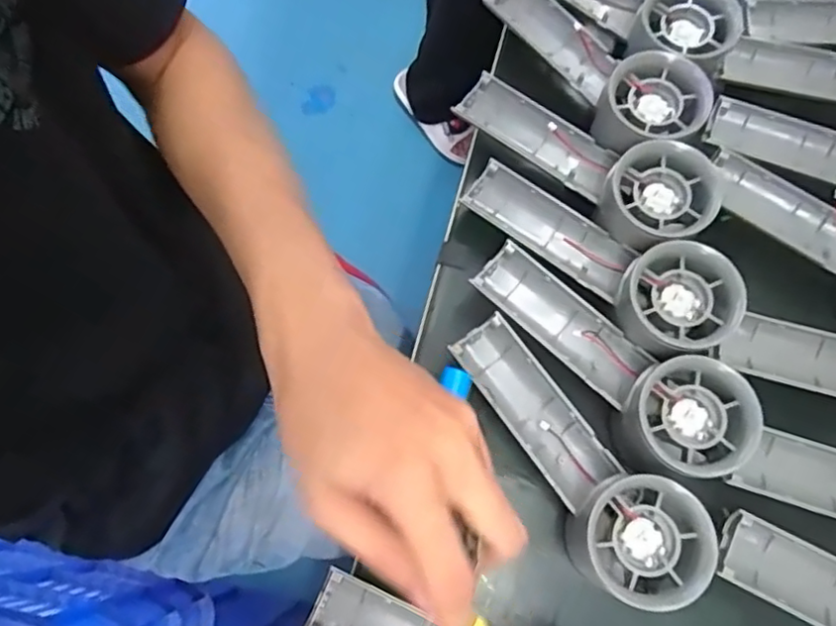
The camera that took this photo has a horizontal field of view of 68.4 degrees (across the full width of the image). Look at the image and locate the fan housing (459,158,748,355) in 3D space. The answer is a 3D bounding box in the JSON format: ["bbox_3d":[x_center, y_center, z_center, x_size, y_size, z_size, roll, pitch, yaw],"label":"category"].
[{"bbox_3d":[0.093,-0.032,0.332,0.155,0.029,0.052,31,76,10],"label":"fan housing"}]

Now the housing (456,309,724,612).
[{"bbox_3d":[0.072,0.069,0.303,0.052,0.035,0.153,-38,76,-10],"label":"housing"}]

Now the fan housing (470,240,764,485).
[{"bbox_3d":[0.093,0.023,0.316,0.154,0.030,0.056,36,77,11],"label":"fan housing"}]

